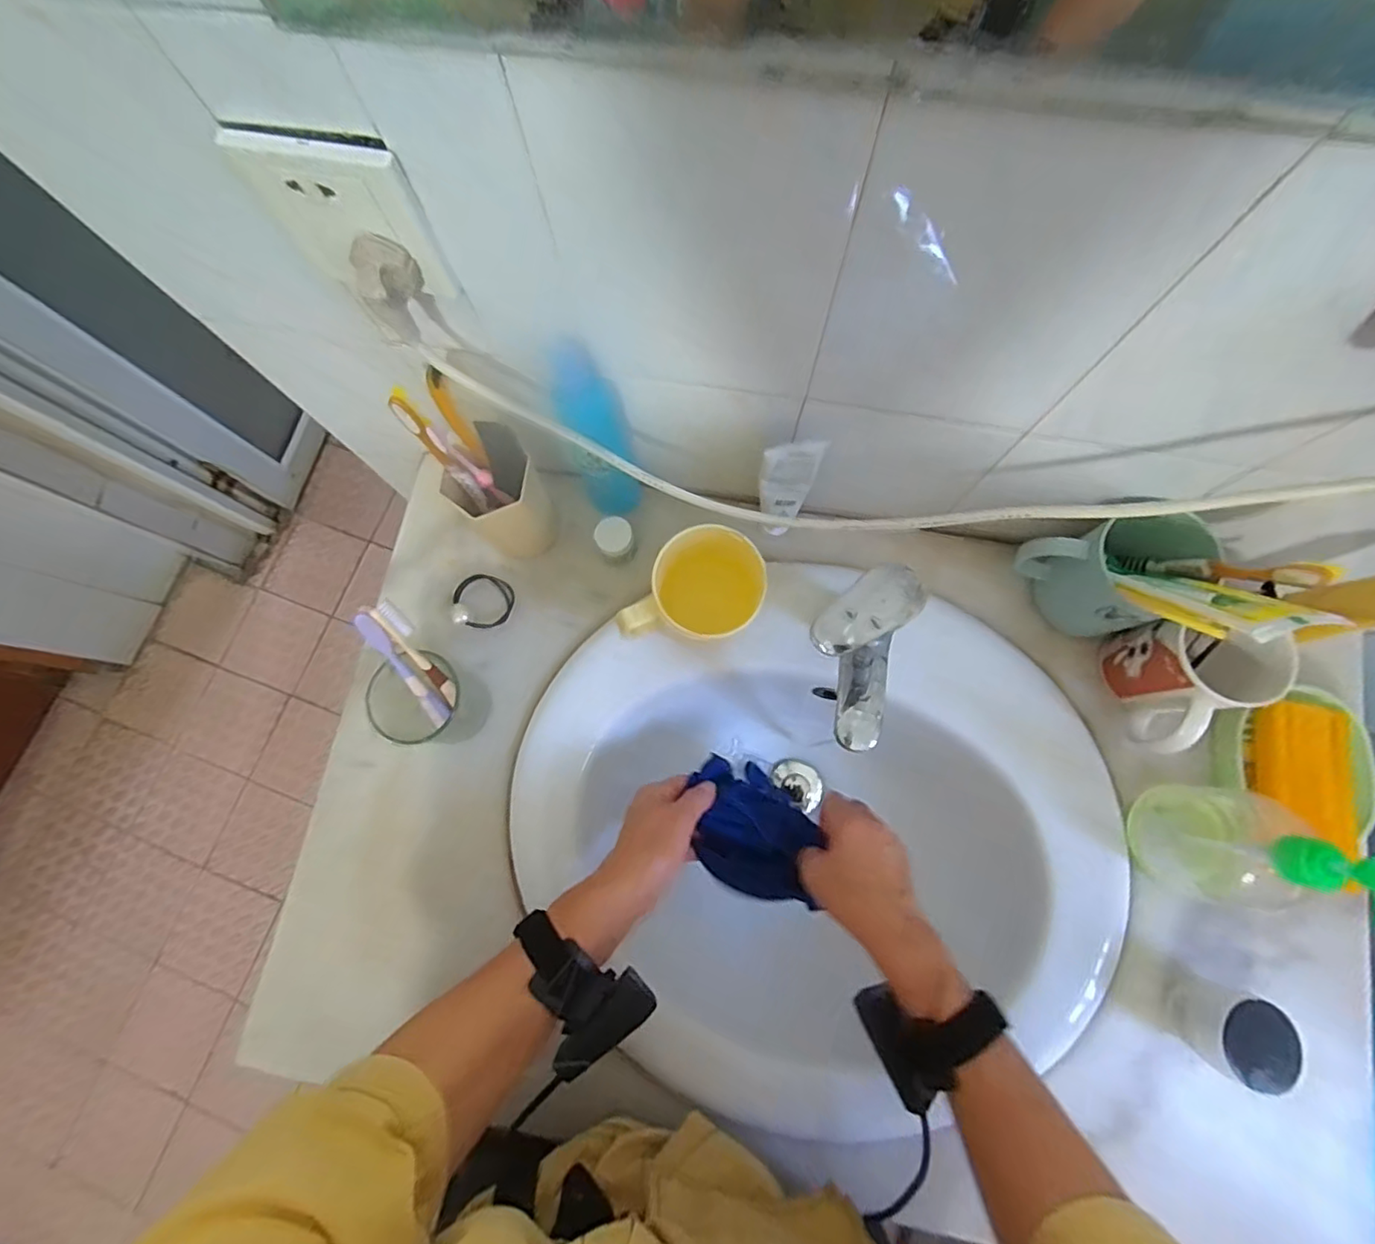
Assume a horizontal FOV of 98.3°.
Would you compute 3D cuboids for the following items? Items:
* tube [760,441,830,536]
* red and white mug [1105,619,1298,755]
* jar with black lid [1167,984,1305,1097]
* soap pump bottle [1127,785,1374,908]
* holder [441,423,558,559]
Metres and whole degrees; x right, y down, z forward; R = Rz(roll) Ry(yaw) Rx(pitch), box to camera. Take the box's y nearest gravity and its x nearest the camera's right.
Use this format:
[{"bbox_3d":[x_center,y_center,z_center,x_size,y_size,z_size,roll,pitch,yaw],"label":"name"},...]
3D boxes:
[{"bbox_3d":[0.081,-0.105,0.498,0.045,0.148,0.020,-10,77,0],"label":"tube"},{"bbox_3d":[0.401,0.052,0.471,0.079,0.088,0.095,0,78,2],"label":"red and white mug"},{"bbox_3d":[0.395,0.297,0.438,0.052,0.078,0.054,0,78,2],"label":"jar with black lid"},{"bbox_3d":[0.409,0.160,0.416,0.075,0.160,0.079,10,78,4],"label":"soap pump bottle"},{"bbox_3d":[-0.156,-0.110,0.520,0.065,0.121,0.076,36,81,9],"label":"holder"}]

